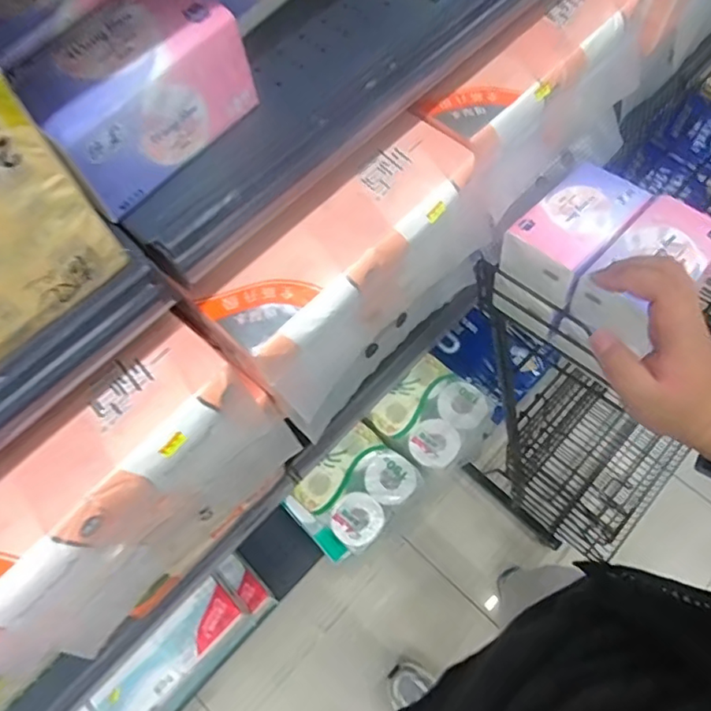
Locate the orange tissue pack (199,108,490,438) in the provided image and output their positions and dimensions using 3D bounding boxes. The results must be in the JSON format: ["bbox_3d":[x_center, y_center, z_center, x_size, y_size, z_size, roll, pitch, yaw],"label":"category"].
[{"bbox_3d":[0.007,-0.068,0.585,0.102,0.185,0.281,40,72,18],"label":"orange tissue pack"}]

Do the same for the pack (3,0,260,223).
[{"bbox_3d":[-0.147,-0.177,0.387,0.069,0.080,0.140,38,72,18],"label":"pack"}]

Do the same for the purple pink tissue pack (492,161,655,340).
[{"bbox_3d":[0.243,-0.126,0.681,0.091,0.121,0.147,37,72,17],"label":"purple pink tissue pack"}]

